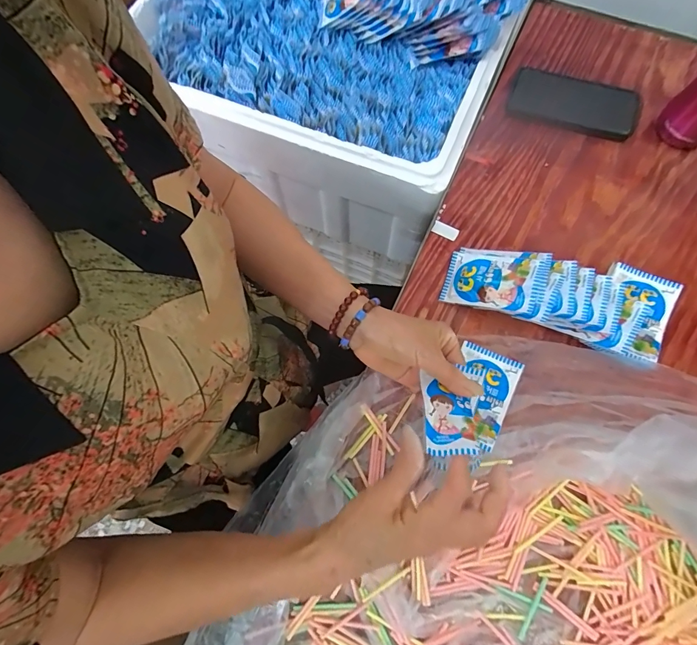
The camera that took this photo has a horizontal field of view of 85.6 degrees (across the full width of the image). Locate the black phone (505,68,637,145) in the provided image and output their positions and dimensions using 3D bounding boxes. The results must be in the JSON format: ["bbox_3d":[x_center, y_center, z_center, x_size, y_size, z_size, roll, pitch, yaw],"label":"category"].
[{"bbox_3d":[0.310,-0.304,0.523,0.165,0.012,0.079,24,84,16],"label":"black phone"}]

